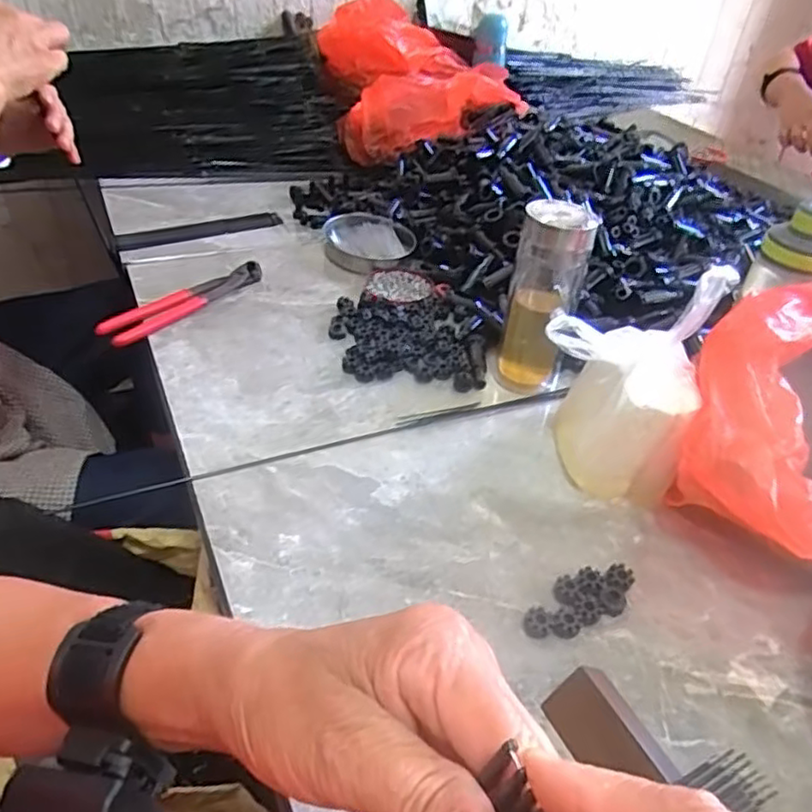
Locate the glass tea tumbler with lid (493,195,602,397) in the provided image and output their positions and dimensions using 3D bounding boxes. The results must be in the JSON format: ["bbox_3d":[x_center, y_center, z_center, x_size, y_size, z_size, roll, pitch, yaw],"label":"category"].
[{"bbox_3d":[0.133,-0.105,0.636,0.062,0.175,0.068,16,40,13],"label":"glass tea tumbler with lid"}]

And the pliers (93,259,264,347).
[{"bbox_3d":[-0.239,-0.114,0.733,0.039,0.021,0.202,29,45,27],"label":"pliers"}]

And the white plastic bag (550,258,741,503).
[{"bbox_3d":[0.179,-0.016,0.537,0.114,0.170,0.093,29,45,27],"label":"white plastic bag"}]

